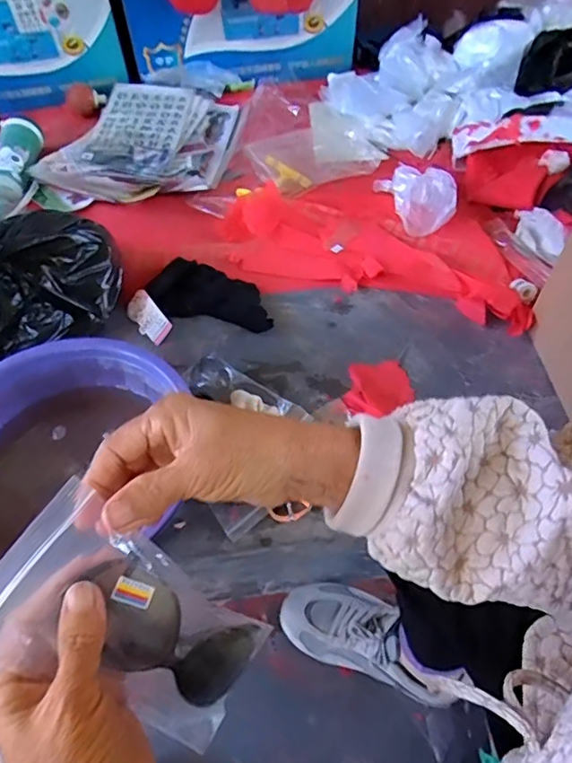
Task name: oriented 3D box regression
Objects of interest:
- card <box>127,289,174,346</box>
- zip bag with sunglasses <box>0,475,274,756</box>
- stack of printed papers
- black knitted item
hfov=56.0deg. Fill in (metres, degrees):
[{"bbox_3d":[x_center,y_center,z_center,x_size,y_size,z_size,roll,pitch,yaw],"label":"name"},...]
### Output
[{"bbox_3d":[-0.205,-0.094,0.798,0.045,0.006,0.087,-44,70,12],"label":"card"},{"bbox_3d":[-0.081,0.140,0.296,0.038,0.174,0.082,-8,42,48],"label":"zip bag with sunglasses"},{"bbox_3d":[-0.268,-0.461,1.015,0.306,0.041,0.367,11,56,8],"label":"stack of printed papers"},{"bbox_3d":[-0.108,-0.131,0.804,0.193,0.050,0.103,21,58,14],"label":"black knitted item"}]

